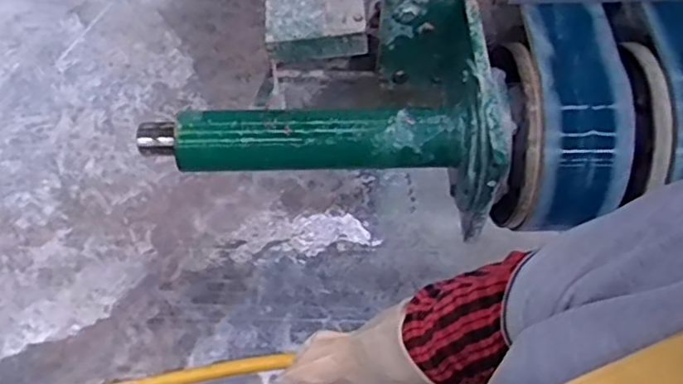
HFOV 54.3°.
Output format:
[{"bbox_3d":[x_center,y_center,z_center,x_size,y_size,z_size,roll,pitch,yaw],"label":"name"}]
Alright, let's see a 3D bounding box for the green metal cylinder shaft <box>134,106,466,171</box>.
[{"bbox_3d":[-0.056,-0.078,0.961,0.454,0.069,0.087,2,59,0],"label":"green metal cylinder shaft"}]

